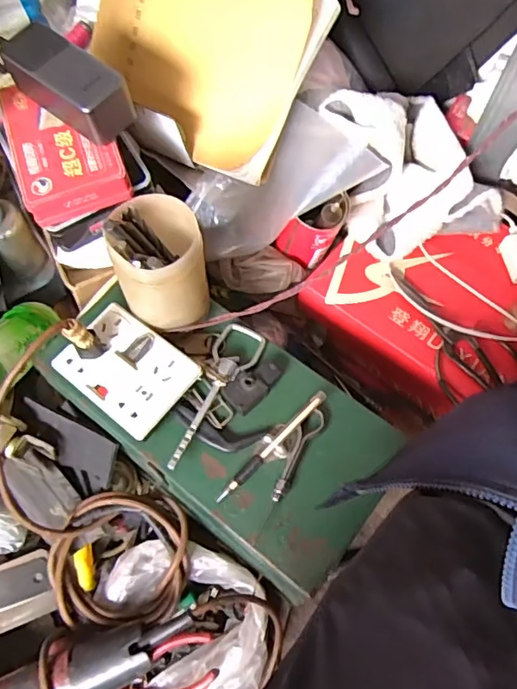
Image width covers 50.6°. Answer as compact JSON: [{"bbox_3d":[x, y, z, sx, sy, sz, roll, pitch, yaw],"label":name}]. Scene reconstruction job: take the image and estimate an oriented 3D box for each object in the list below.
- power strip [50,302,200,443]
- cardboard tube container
[{"bbox_3d":[-0.120,0.021,0.495,0.118,0.029,0.083,37,66,15],"label":"power strip"},{"bbox_3d":[-0.087,-0.070,0.481,0.076,0.098,0.080,2,62,-3],"label":"cardboard tube container"}]

